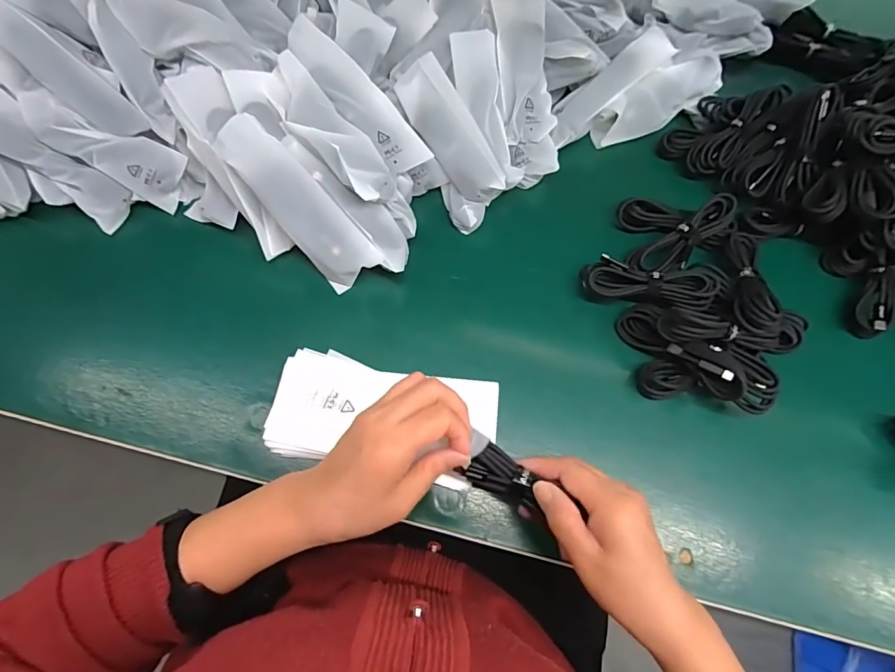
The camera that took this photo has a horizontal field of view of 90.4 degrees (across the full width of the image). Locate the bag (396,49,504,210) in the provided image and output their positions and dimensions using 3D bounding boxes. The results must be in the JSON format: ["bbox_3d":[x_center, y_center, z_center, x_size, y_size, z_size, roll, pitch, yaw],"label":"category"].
[{"bbox_3d":[0.003,-0.191,0.424,0.047,0.042,0.146,-30,76,-11],"label":"bag"}]

